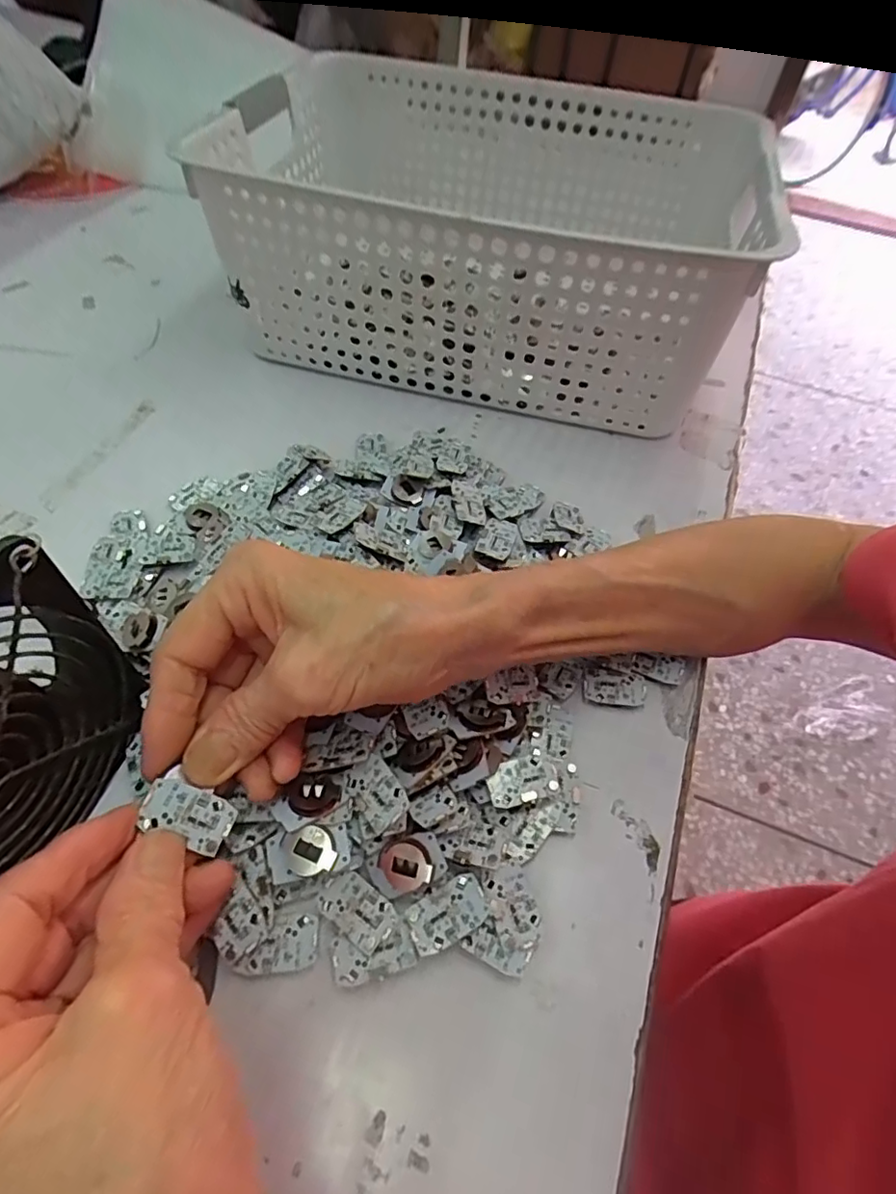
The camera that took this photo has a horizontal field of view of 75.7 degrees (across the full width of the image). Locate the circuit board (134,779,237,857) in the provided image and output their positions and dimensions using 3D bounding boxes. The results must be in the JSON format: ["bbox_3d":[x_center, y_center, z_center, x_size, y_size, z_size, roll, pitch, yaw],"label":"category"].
[{"bbox_3d":[-0.086,0.072,0.193,0.028,0.004,0.017,34,52,-16],"label":"circuit board"}]

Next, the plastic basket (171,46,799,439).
[{"bbox_3d":[0.029,-0.270,0.424,0.321,0.124,0.283,15,55,6],"label":"plastic basket"}]

